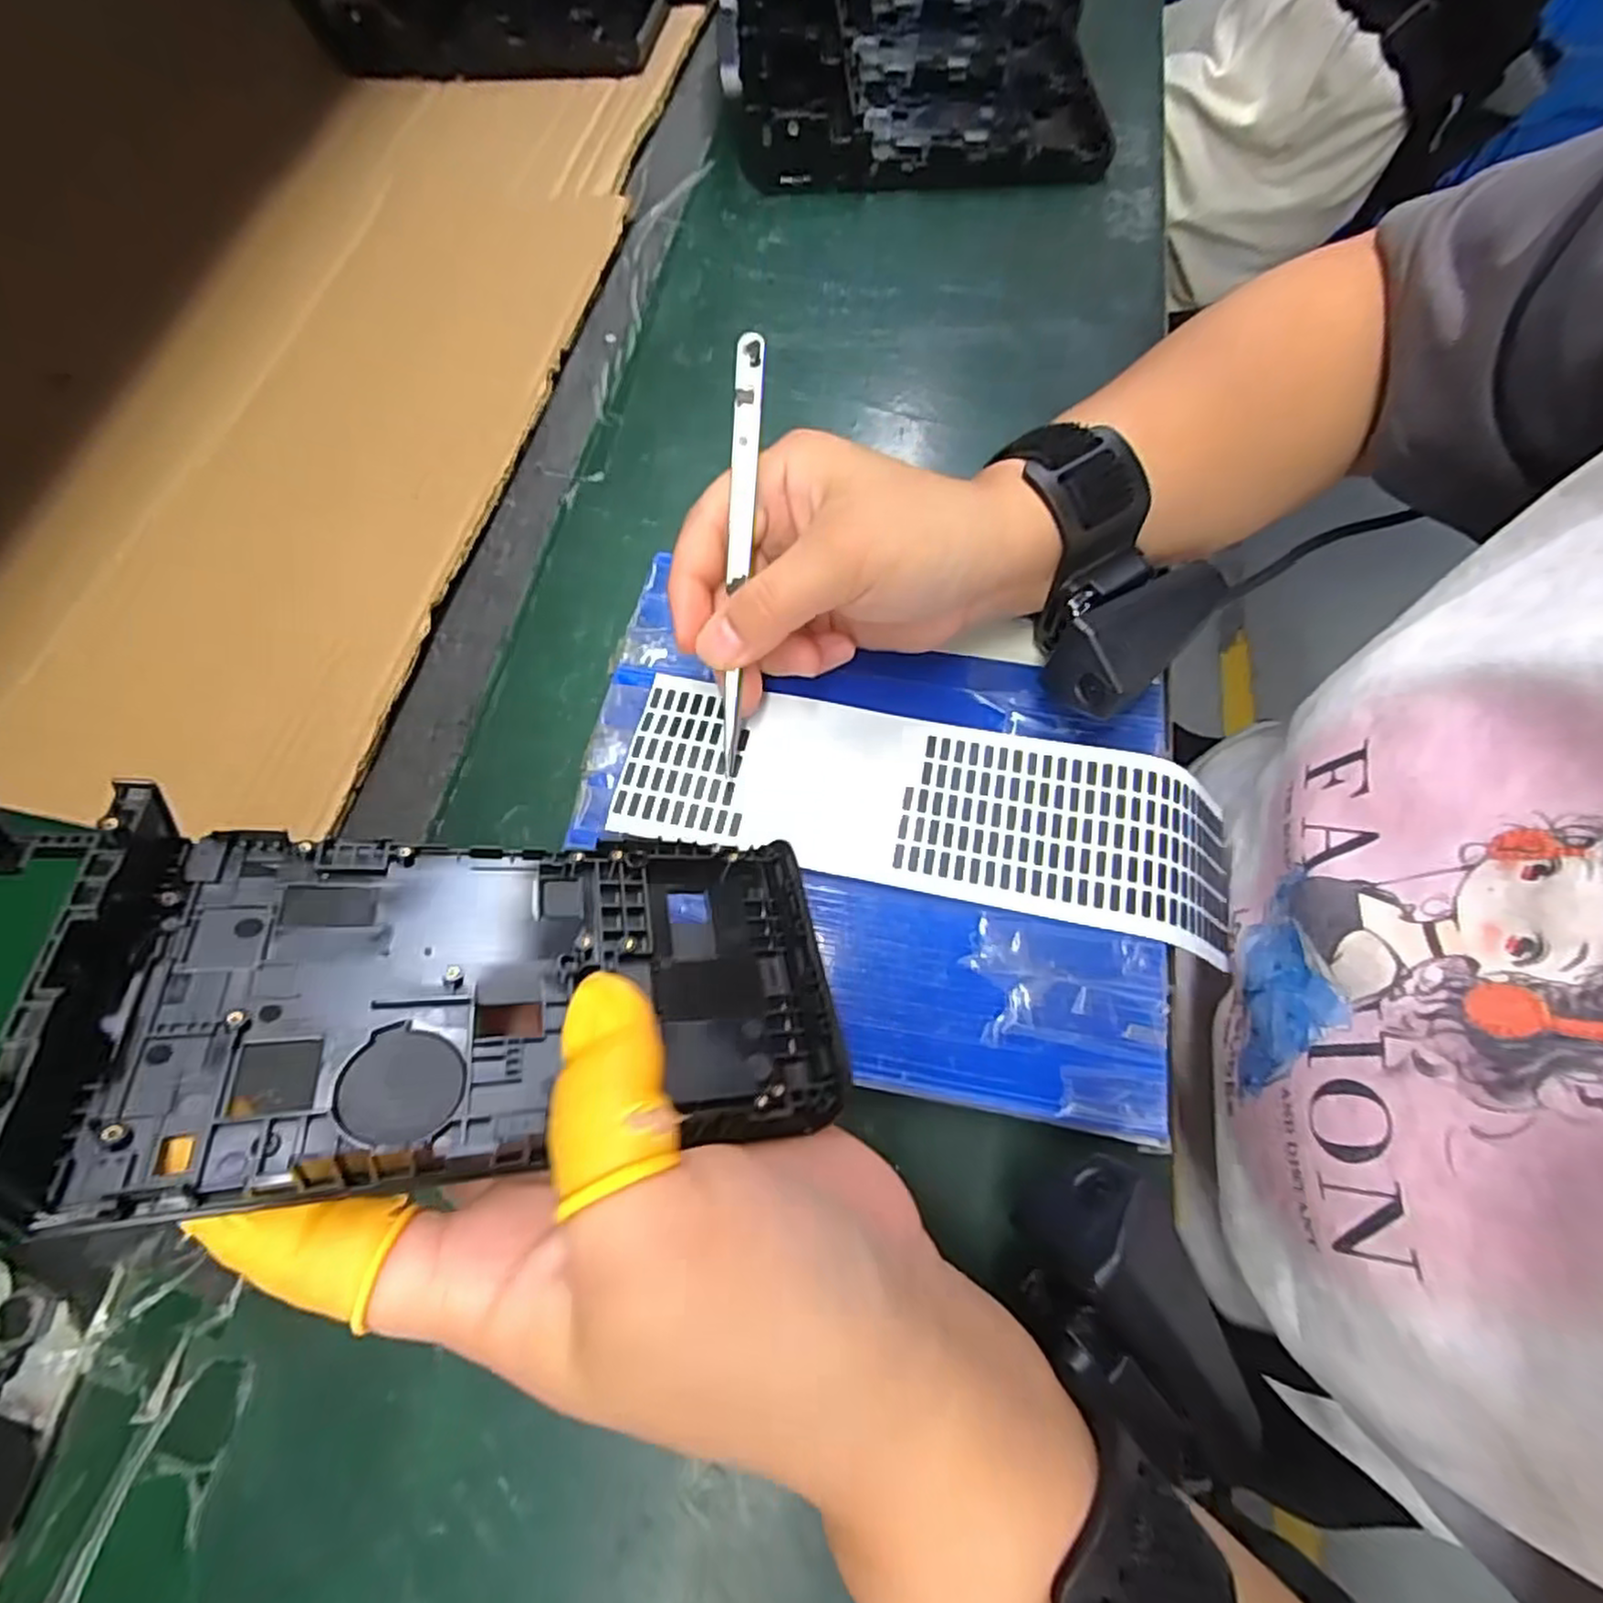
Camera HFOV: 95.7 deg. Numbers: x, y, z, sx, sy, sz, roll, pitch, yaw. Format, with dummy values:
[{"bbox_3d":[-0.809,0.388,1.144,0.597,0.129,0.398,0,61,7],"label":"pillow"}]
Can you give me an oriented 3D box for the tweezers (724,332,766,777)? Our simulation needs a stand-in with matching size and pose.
[{"bbox_3d":[-0.021,-0.077,0.241,0.009,0.135,0.017,9,24,6],"label":"tweezers"}]

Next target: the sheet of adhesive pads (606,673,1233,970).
[{"bbox_3d":[0.046,0.001,0.255,0.219,0.009,0.063,10,69,7],"label":"sheet of adhesive pads"}]

